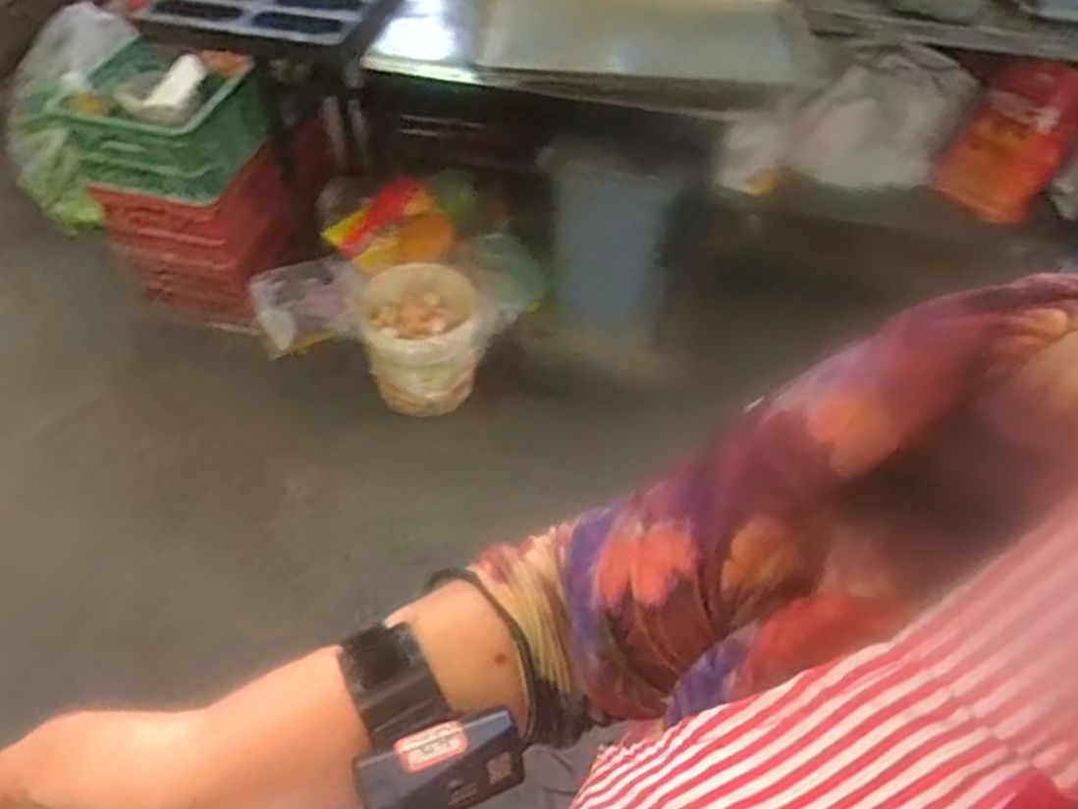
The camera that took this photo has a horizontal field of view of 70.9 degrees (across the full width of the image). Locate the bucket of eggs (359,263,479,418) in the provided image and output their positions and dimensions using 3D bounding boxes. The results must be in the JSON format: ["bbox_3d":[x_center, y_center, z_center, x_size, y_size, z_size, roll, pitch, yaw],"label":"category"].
[{"bbox_3d":[-0.282,-0.152,1.790,0.261,0.254,0.267,2,50,-2],"label":"bucket of eggs"}]

